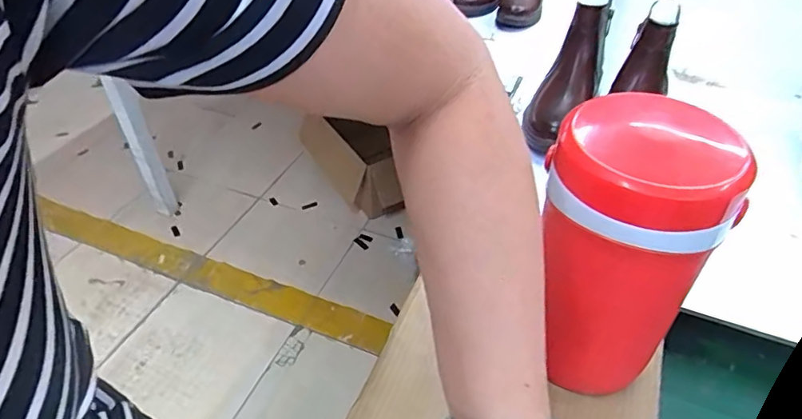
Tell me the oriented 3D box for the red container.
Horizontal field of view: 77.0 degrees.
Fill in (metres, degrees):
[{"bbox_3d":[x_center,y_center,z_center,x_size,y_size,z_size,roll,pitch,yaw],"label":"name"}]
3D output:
[{"bbox_3d":[0.161,0.043,0.394,0.118,0.235,0.100,9,44,10],"label":"red container"}]

